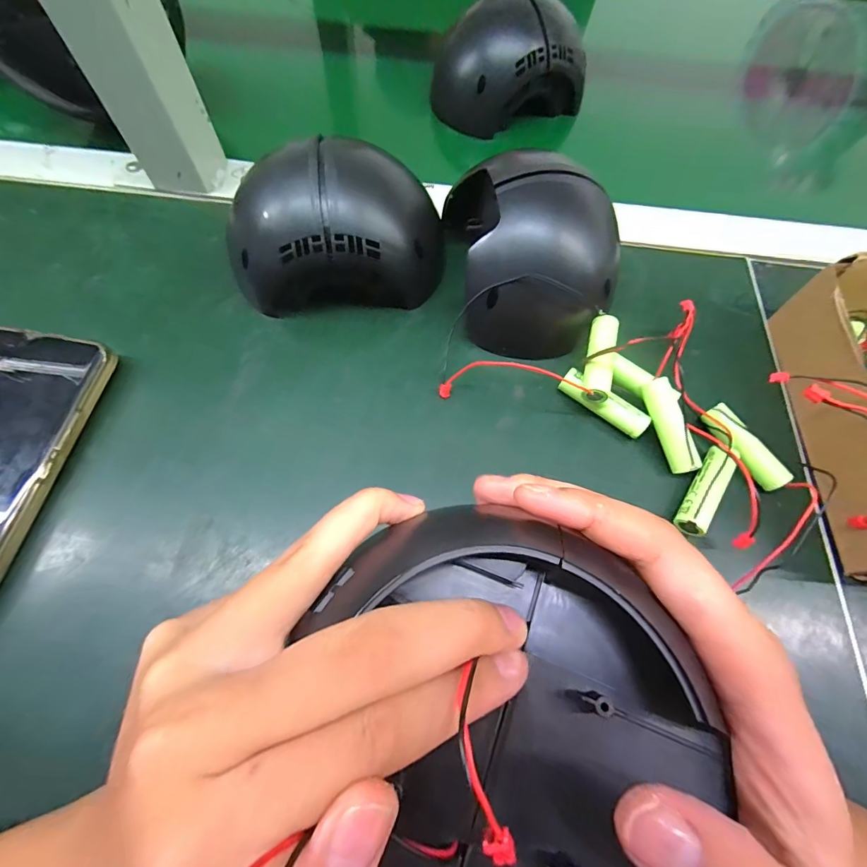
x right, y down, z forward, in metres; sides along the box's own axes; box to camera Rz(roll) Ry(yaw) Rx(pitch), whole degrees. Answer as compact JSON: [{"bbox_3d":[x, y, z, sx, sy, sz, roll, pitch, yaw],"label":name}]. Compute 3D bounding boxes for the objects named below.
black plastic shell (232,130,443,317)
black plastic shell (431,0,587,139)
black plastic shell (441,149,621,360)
[{"bbox_3d":[-0.056,-0.117,0.240,0.127,0.070,0.079,-11,67,-7],"label":"black plastic shell"},{"bbox_3d":[0.060,-0.300,0.335,0.111,0.068,0.086,-19,68,-10],"label":"black plastic shell"},{"bbox_3d":[0.051,-0.117,0.242,0.082,0.069,0.111,-5,66,-4],"label":"black plastic shell"}]

